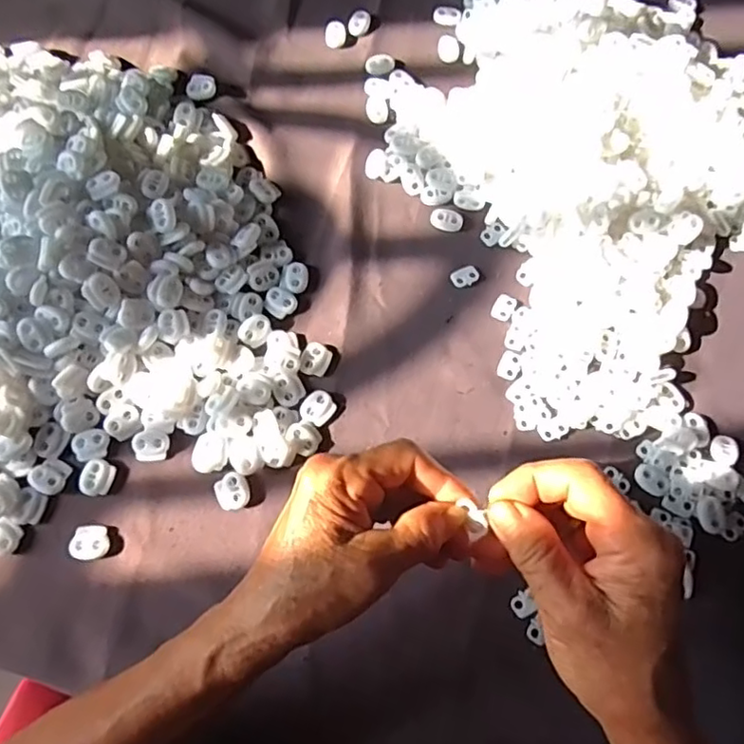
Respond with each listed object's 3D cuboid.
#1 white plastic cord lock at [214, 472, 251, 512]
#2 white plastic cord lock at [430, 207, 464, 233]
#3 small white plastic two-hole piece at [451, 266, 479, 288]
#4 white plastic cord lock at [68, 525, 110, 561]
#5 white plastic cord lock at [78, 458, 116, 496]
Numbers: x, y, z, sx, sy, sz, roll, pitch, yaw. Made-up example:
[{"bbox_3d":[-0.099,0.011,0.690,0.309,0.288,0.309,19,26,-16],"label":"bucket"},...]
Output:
[{"bbox_3d":[-0.085,0.073,0.378,0.021,0.006,0.022,1,72,-2],"label":"white plastic cord lock"},{"bbox_3d":[0.054,-0.109,0.440,0.023,0.005,0.016,17,73,3],"label":"white plastic cord lock"},{"bbox_3d":[0.064,-0.066,0.427,0.019,0.004,0.013,-22,74,-9],"label":"small white plastic two-hole piece"},{"bbox_3d":[-0.168,0.102,0.368,0.021,0.006,0.020,2,72,-1],"label":"white plastic cord lock"},{"bbox_3d":[-0.169,0.065,0.379,0.018,0.006,0.021,20,73,4],"label":"white plastic cord lock"}]

